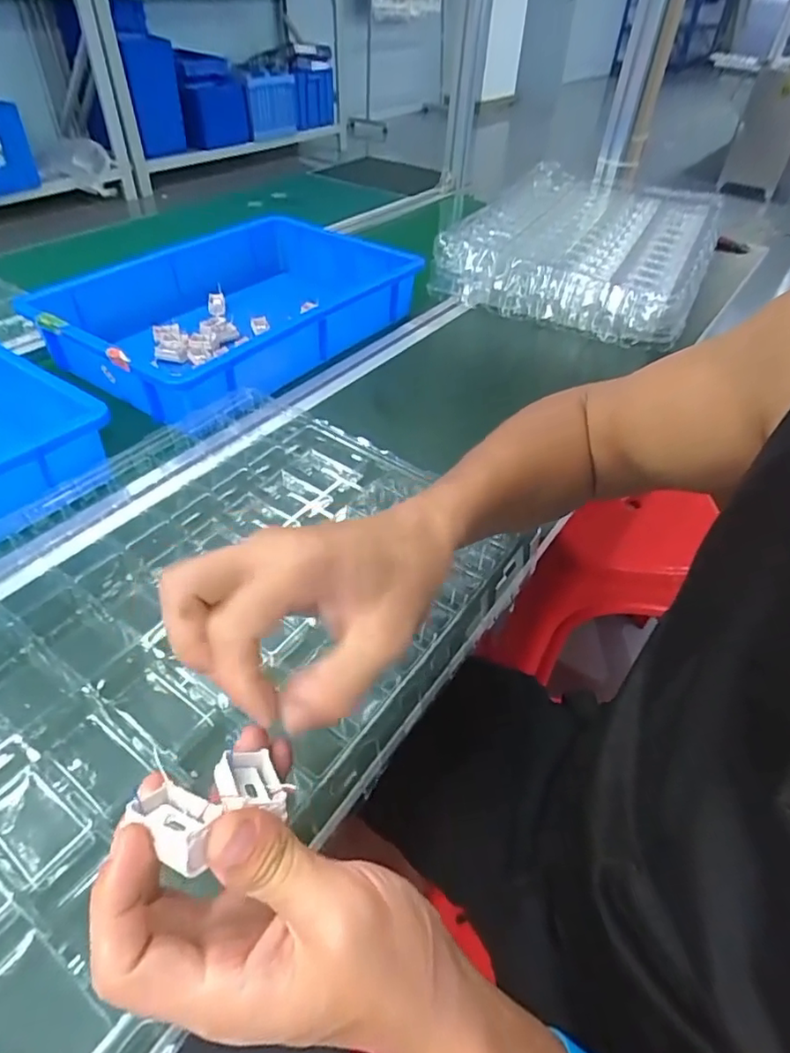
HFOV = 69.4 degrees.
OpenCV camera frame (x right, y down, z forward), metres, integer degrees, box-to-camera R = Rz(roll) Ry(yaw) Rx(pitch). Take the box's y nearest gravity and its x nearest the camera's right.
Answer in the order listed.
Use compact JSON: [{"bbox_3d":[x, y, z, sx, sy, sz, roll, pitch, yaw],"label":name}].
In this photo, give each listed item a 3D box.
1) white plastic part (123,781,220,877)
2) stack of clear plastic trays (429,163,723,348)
[{"bbox_3d":[-0.079,0.105,0.204,0.034,0.017,0.024,19,45,16],"label":"white plastic part"},{"bbox_3d":[0.325,-0.466,0.953,0.351,0.091,0.526,21,46,18],"label":"stack of clear plastic trays"}]

